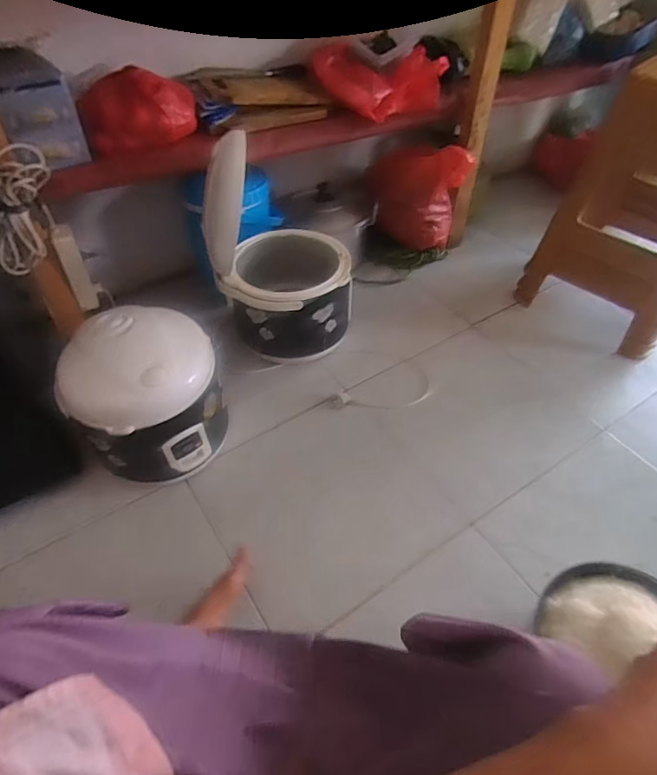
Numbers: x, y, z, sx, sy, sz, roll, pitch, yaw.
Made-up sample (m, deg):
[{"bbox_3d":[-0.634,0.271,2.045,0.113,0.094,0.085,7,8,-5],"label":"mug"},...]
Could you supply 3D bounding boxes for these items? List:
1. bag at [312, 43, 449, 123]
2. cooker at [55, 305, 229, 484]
[{"bbox_3d":[0.125,-0.725,1.170,0.322,0.118,0.153,-4,48,-3],"label":"bag"},{"bbox_3d":[-0.335,0.011,0.905,0.244,0.231,0.237,0,48,0],"label":"cooker"}]

